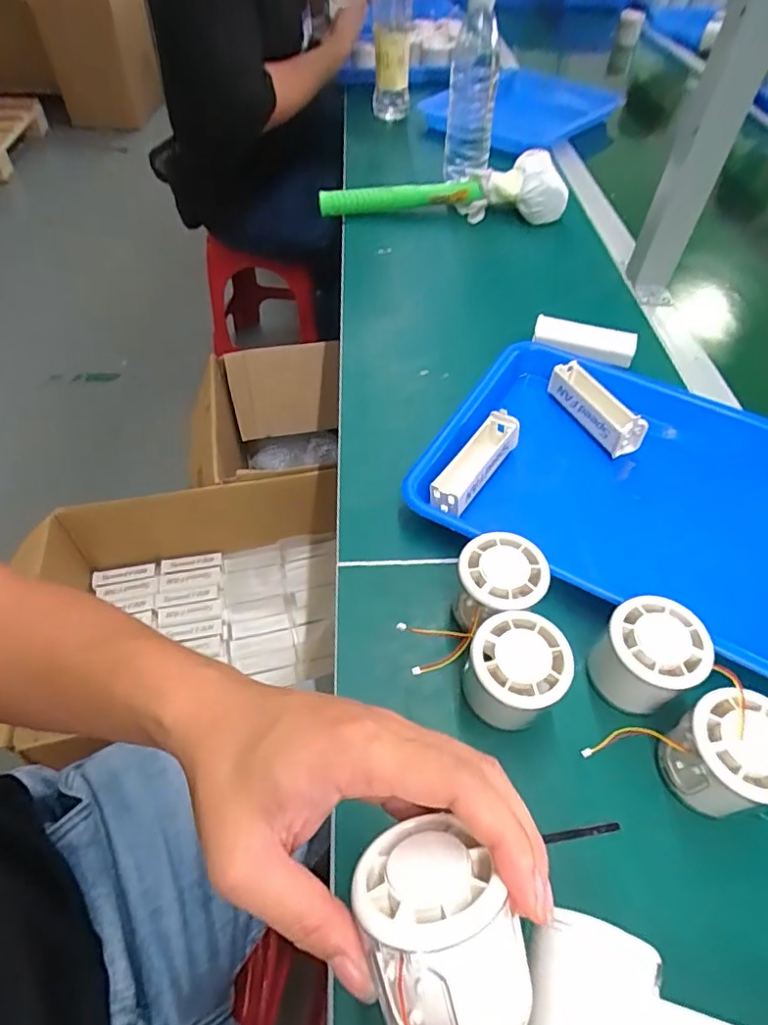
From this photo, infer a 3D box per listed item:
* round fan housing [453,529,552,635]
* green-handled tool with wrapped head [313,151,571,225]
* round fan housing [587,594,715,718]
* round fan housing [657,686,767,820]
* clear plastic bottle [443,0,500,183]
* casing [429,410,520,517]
[{"bbox_3d":[0.077,0.055,0.376,0.055,0.059,0.060,1,51,-1],"label":"round fan housing"},{"bbox_3d":[0.077,-0.437,0.751,0.325,0.065,0.095,3,51,0],"label":"green-handled tool with wrapped head"},{"bbox_3d":[0.166,0.090,0.346,0.056,0.051,0.054,1,51,-1],"label":"round fan housing"},{"bbox_3d":[0.194,0.137,0.312,0.060,0.057,0.055,1,51,-1],"label":"round fan housing"},{"bbox_3d":[0.115,-0.548,0.734,0.063,0.219,0.067,6,52,2],"label":"clear plastic bottle"},{"bbox_3d":[0.075,-0.041,0.455,0.029,0.025,0.104,31,57,21],"label":"casing"}]

